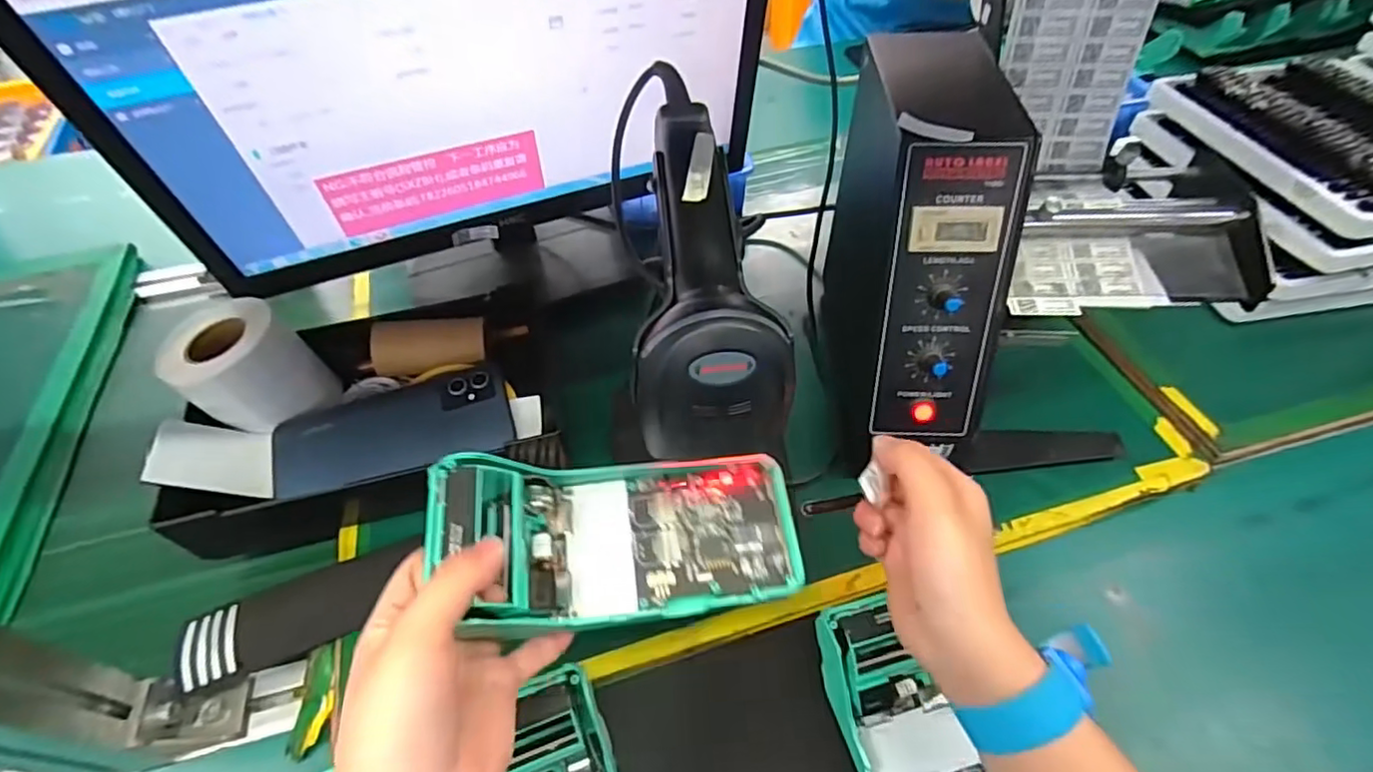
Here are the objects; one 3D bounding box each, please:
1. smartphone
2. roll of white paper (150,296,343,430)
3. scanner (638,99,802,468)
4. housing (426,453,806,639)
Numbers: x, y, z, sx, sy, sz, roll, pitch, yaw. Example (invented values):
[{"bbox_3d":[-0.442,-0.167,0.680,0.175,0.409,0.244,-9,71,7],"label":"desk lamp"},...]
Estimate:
[{"bbox_3d":[-0.210,0.028,0.441,0.164,0.014,0.076,-14,52,-10],"label":"smartphone"},{"bbox_3d":[-0.320,-0.014,0.446,0.081,0.074,0.080,28,57,22],"label":"roll of white paper"},{"bbox_3d":[0.008,-0.055,0.281,0.064,0.062,0.169,-5,76,-2],"label":"scanner"},{"bbox_3d":[-0.033,0.075,0.300,0.169,0.051,0.081,4,49,-19],"label":"housing"}]

